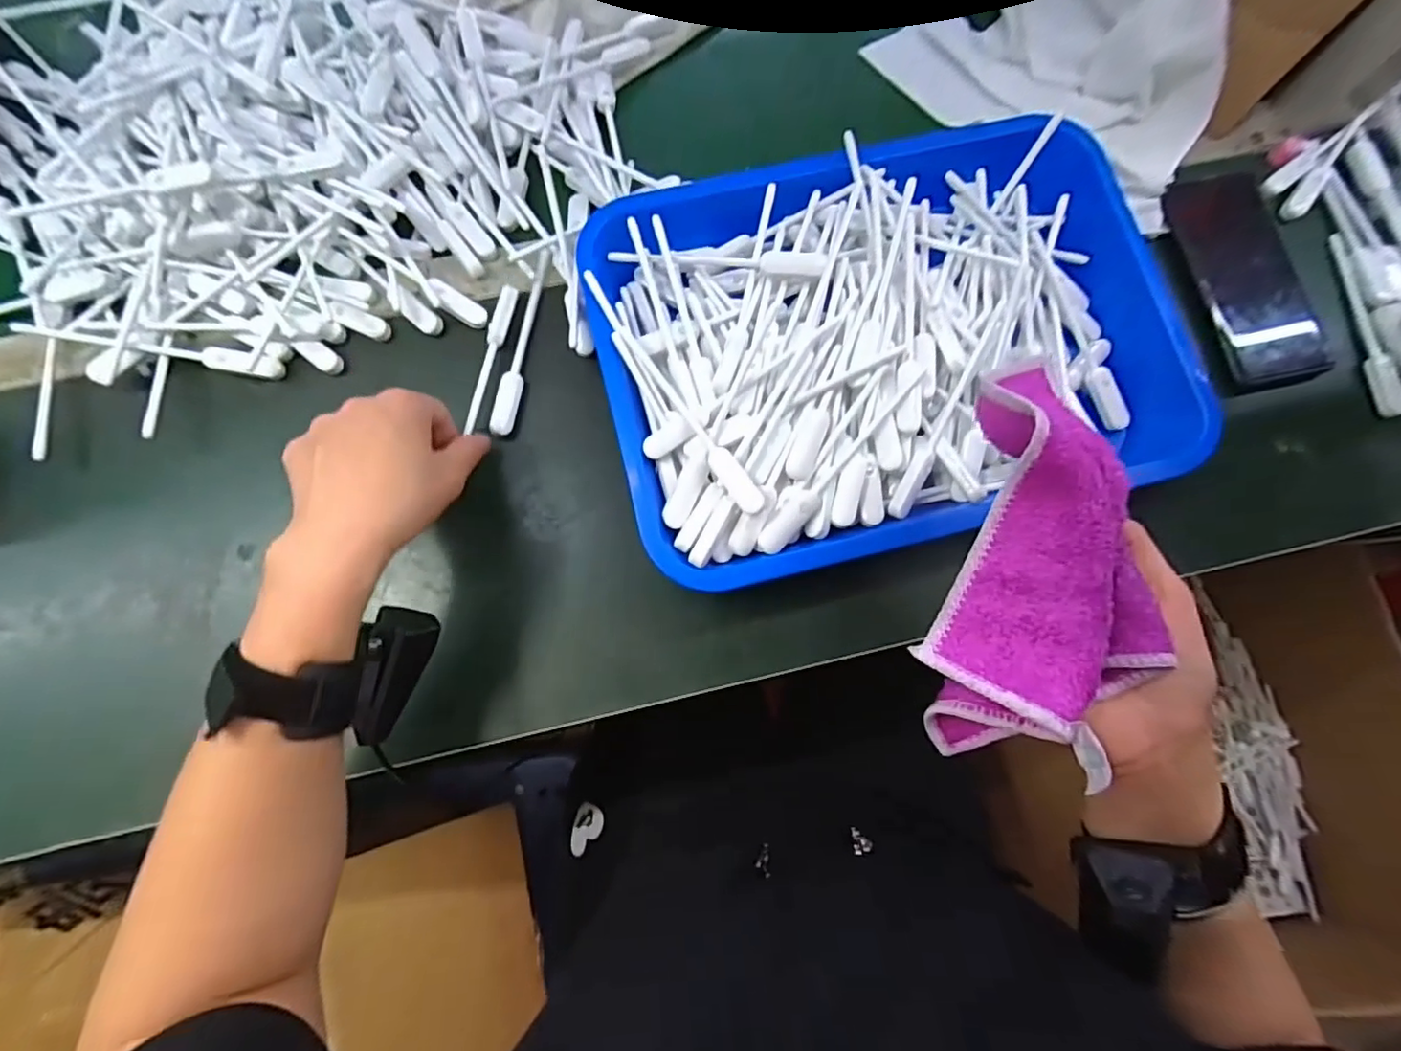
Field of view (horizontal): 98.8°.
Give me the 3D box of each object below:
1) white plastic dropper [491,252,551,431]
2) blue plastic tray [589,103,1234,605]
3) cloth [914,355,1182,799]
[{"bbox_3d":[-0.125,-0.129,0.419,0.015,0.007,0.139,9,78,0],"label":"white plastic dropper"},{"bbox_3d":[0.123,-0.123,0.396,0.367,0.049,0.260,-14,78,-4],"label":"blue plastic tray"},{"bbox_3d":[0.156,0.016,0.267,0.091,0.059,0.183,9,88,1],"label":"cloth"}]

